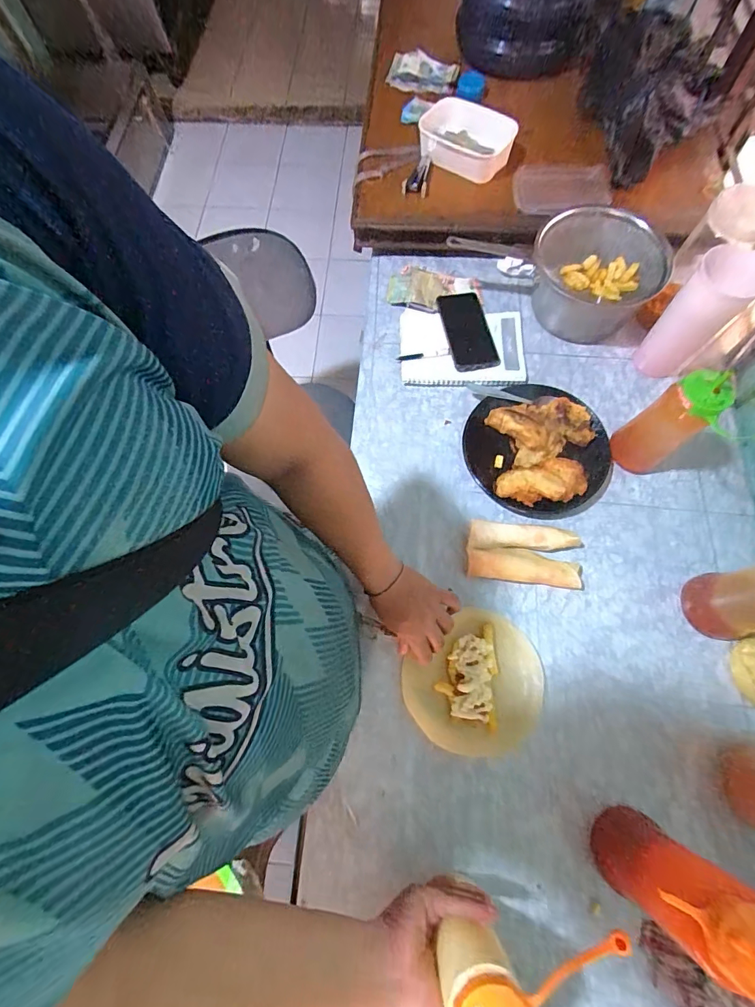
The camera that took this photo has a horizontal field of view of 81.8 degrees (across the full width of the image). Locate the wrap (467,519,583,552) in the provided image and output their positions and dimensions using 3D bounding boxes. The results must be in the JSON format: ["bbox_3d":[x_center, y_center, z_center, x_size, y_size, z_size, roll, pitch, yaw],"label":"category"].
[{"bbox_3d":[0.214,0.051,0.639,0.159,0.026,0.040,3,70,3],"label":"wrap"}]

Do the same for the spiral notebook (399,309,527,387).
[{"bbox_3d":[0.144,-0.265,0.751,0.210,0.025,0.144,4,70,3],"label":"spiral notebook"}]

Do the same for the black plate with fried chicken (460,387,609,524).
[{"bbox_3d":[0.249,-0.090,0.668,0.224,0.064,0.202,33,74,13],"label":"black plate with fried chicken"}]

